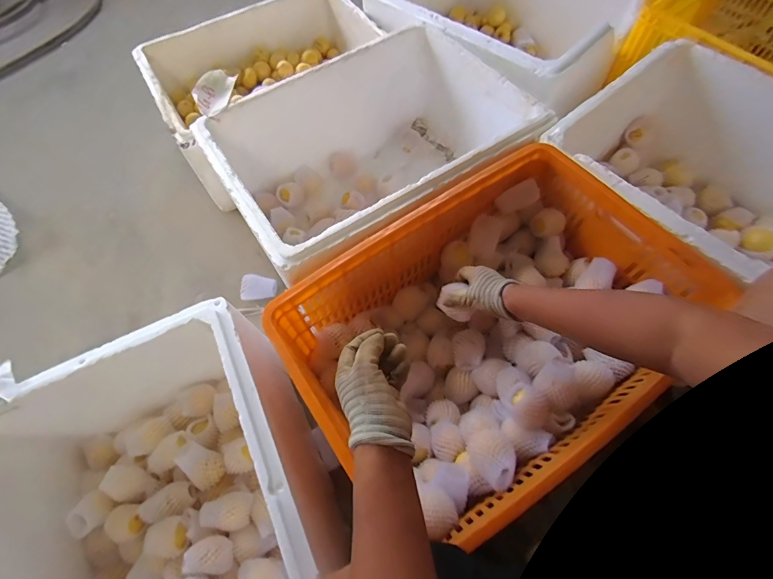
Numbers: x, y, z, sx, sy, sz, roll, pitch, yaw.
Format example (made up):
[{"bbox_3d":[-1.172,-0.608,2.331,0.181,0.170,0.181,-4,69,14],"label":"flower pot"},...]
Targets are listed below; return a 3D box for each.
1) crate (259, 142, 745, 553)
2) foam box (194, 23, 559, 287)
[{"bbox_3d":[0.162,0.065,0.667,0.578,0.223,0.410,-34,66,-15],"label":"crate"},{"bbox_3d":[-0.034,-0.259,0.888,0.572,0.305,0.441,-31,65,-14],"label":"foam box"}]

